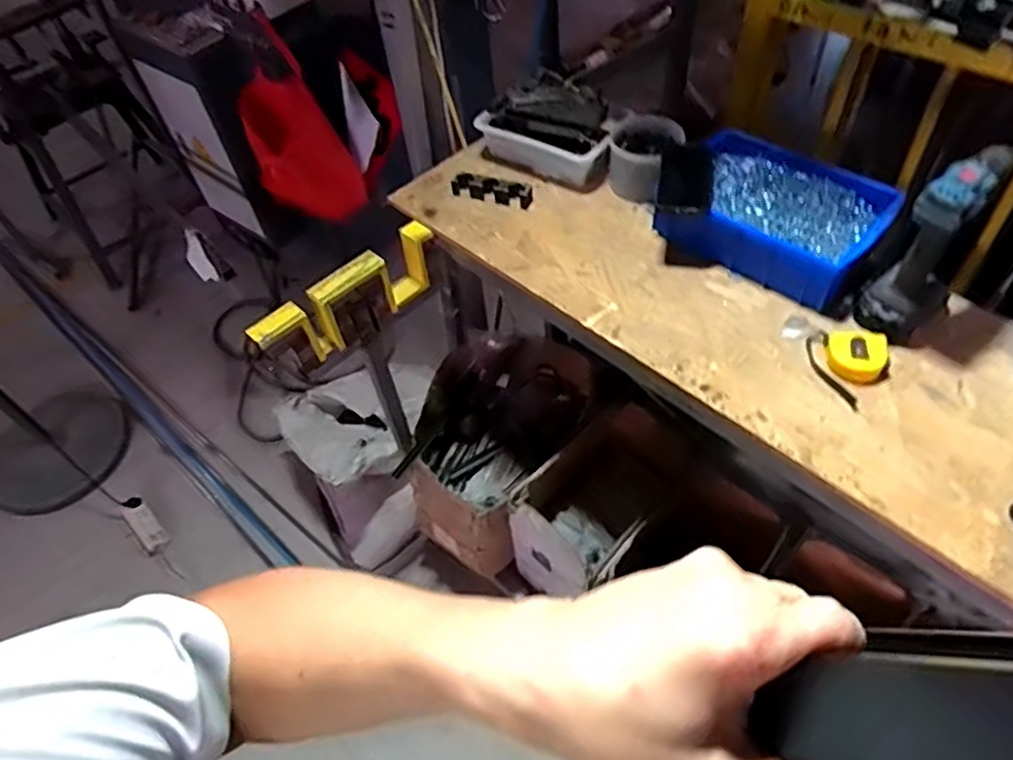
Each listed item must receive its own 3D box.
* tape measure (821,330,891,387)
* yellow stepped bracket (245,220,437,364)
[{"bbox_3d":[0.442,-0.031,0.846,0.071,0.027,0.075,1,52,6],"label":"tape measure"},{"bbox_3d":[-0.257,-0.131,1.108,0.330,0.120,0.052,-35,57,-21],"label":"yellow stepped bracket"}]

